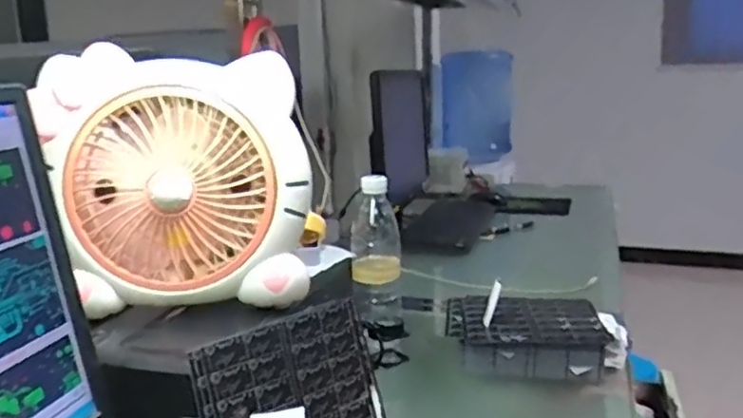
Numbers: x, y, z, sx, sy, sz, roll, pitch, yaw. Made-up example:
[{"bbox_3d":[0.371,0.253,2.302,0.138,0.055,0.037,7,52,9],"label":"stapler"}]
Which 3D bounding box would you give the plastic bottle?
[{"bbox_3d":[0.005,0.025,0.905,0.064,0.137,0.062,-2,11,-1],"label":"plastic bottle"}]

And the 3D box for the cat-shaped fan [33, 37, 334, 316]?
[{"bbox_3d":[-0.195,-0.027,0.671,0.258,0.233,0.105,-4,11,-15],"label":"cat-shaped fan"}]

